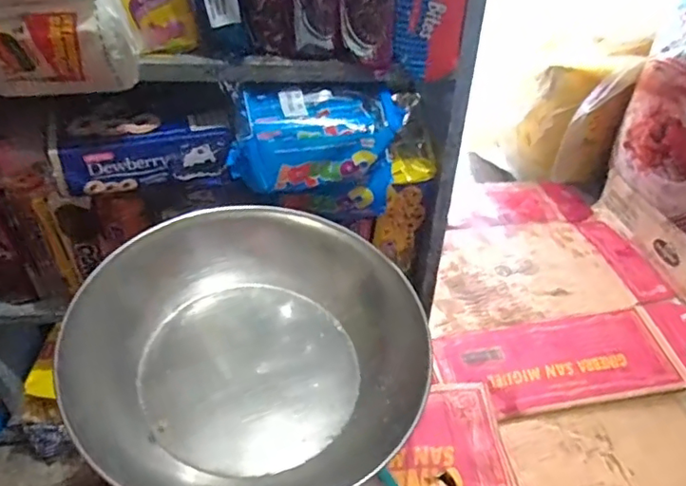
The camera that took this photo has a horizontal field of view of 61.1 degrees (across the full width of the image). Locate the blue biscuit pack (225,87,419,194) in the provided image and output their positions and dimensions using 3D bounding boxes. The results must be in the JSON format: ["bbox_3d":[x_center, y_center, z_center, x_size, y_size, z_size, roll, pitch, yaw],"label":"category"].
[{"bbox_3d":[-0.022,-0.090,0.507,0.152,0.069,0.056,-6,42,-8],"label":"blue biscuit pack"}]

